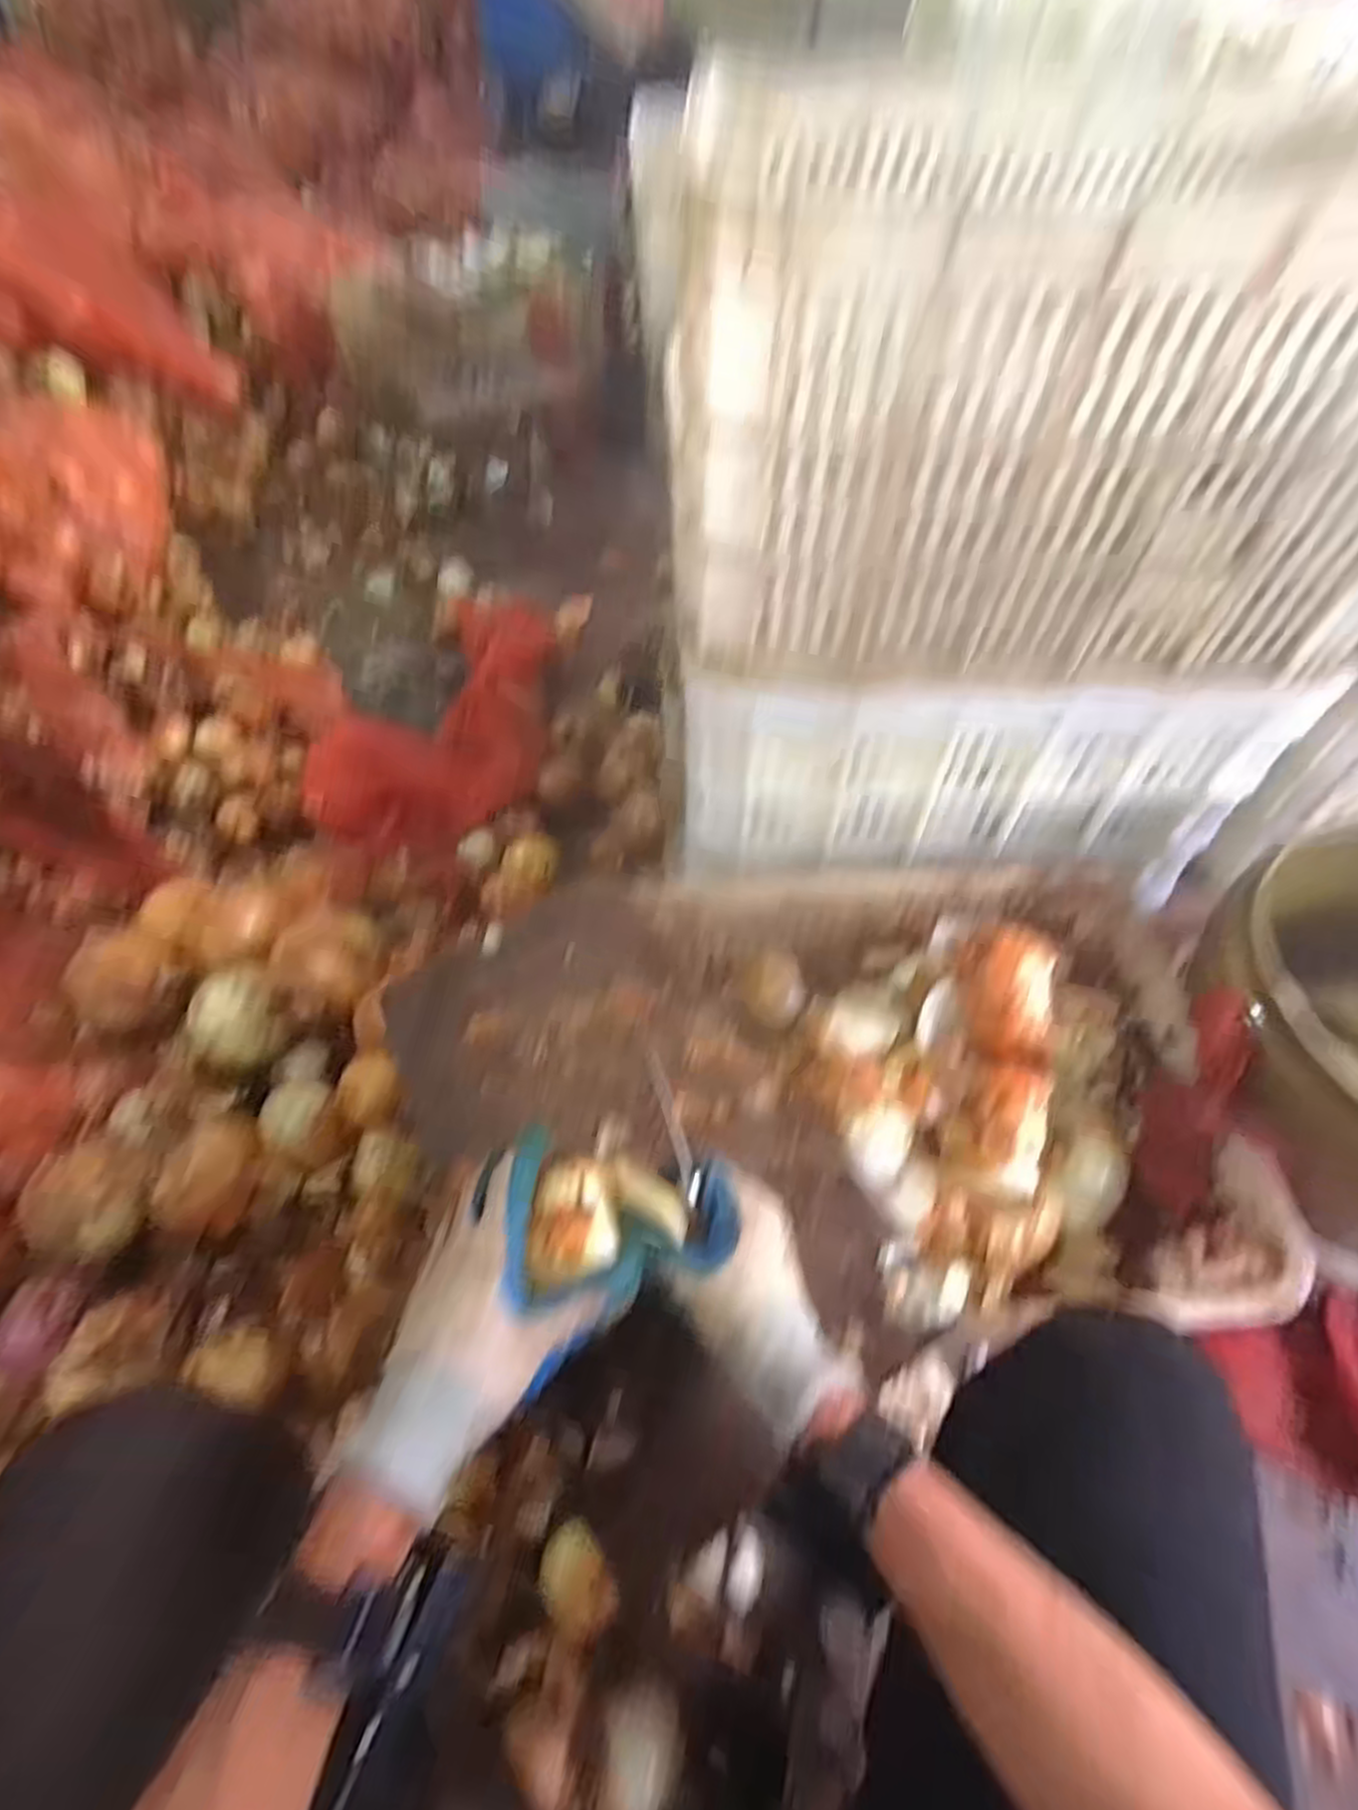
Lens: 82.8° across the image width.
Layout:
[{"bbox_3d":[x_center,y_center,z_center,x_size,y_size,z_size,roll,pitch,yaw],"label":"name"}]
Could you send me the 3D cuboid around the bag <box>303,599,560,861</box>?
[{"bbox_3d":[-0.334,-0.291,1.131,0.277,0.109,0.605,-2,55,0],"label":"bag"}]

